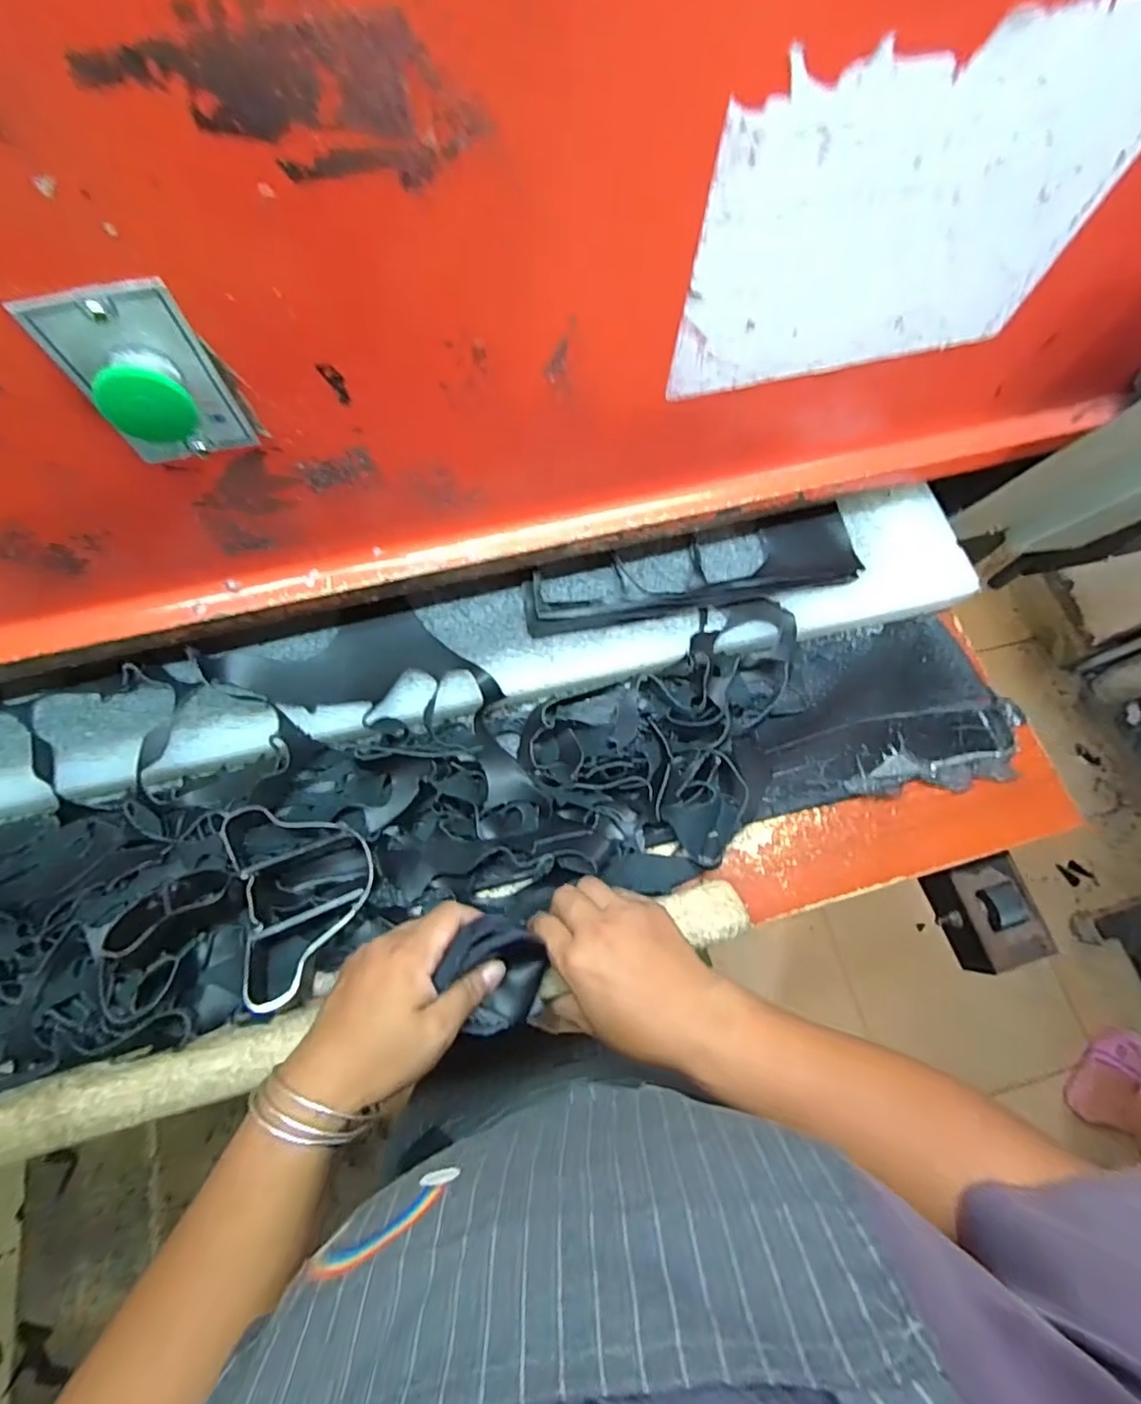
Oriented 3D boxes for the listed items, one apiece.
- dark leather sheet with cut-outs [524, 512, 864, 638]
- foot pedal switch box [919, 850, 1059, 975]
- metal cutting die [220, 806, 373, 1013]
[{"bbox_3d":[0.108,-0.117,0.521,0.301,0.021,0.071,-10,68,-5],"label":"dark leather sheet with cut-outs"},{"bbox_3d":[0.365,0.185,0.519,0.071,0.046,0.100,-15,70,-8],"label":"foot pedal switch box"},{"bbox_3d":[-0.190,0.129,0.422,0.095,0.041,0.143,-22,71,-10],"label":"metal cutting die"}]

